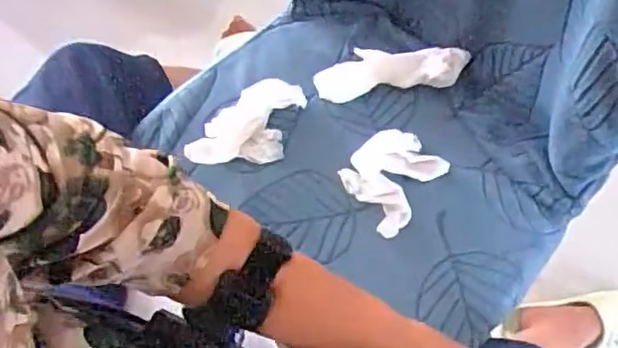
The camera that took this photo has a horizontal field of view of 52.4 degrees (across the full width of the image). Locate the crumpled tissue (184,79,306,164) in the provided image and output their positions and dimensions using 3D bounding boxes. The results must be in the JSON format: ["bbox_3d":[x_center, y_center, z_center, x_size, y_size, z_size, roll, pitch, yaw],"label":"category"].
[{"bbox_3d":[-0.057,-0.046,0.647,0.069,0.040,0.130,32,69,14],"label":"crumpled tissue"}]

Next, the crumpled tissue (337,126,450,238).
[{"bbox_3d":[0.084,-0.004,0.624,0.084,0.048,0.102,41,72,17],"label":"crumpled tissue"}]

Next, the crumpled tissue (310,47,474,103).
[{"bbox_3d":[0.087,-0.113,0.679,0.157,0.037,0.050,-3,65,-1],"label":"crumpled tissue"}]

